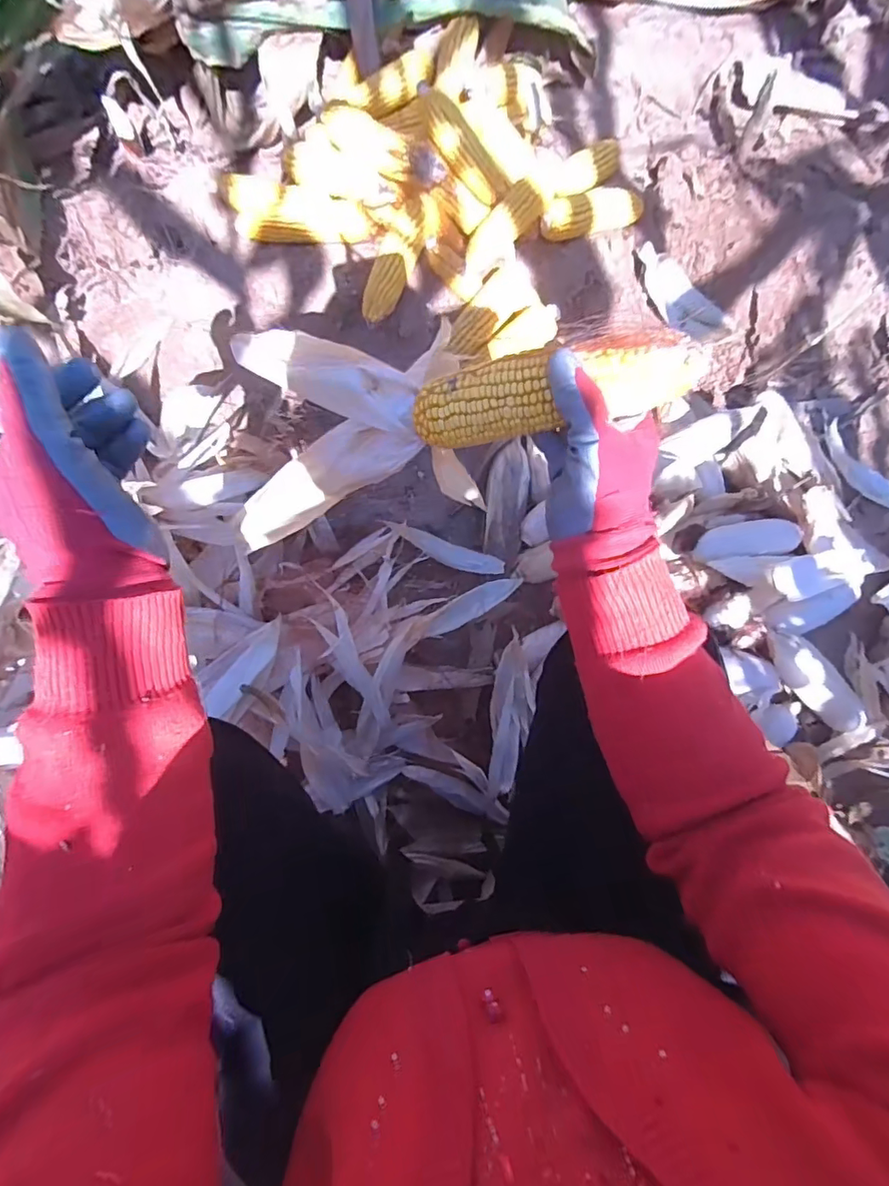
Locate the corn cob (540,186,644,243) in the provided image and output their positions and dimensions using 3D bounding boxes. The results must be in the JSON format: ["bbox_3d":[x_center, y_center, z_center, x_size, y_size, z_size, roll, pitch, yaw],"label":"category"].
[{"bbox_3d":[0.220,-0.558,0.762,0.181,0.049,0.056,-29,80,-25],"label":"corn cob"}]

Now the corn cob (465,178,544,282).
[{"bbox_3d":[0.080,-0.517,0.743,0.142,0.042,0.049,-43,81,20],"label":"corn cob"}]

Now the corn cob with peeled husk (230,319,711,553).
[{"bbox_3d":[-0.025,-0.138,0.375,0.367,0.093,0.137,-4,78,28],"label":"corn cob with peeled husk"}]

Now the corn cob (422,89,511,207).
[{"bbox_3d":[0.021,-0.614,0.712,0.042,0.039,0.167,-41,96,-7],"label":"corn cob"}]

